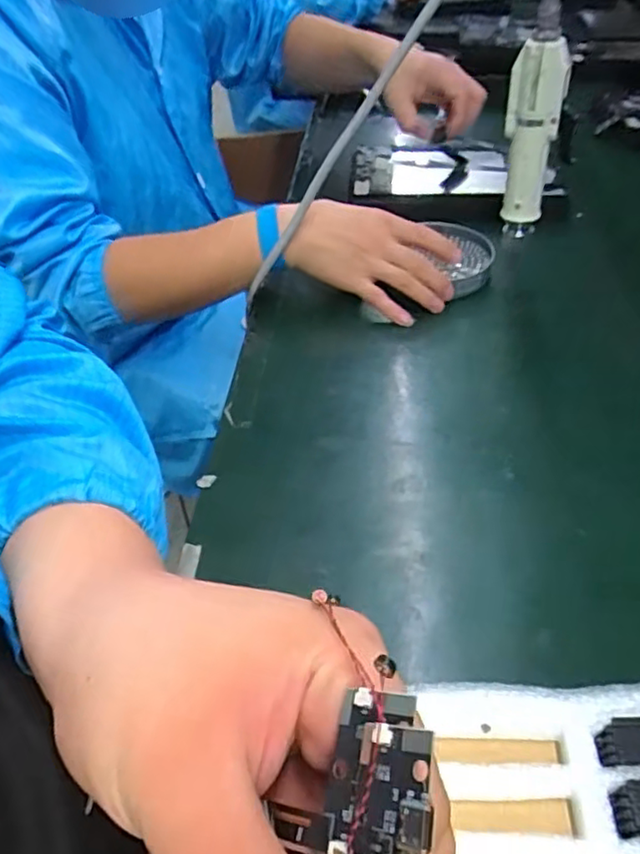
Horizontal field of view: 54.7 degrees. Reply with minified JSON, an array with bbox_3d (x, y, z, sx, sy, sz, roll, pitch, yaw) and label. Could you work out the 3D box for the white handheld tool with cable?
[{"bbox_3d":[0.188,-0.246,0.562,0.047,0.181,0.042,5,46,9],"label":"white handheld tool with cable"}]

